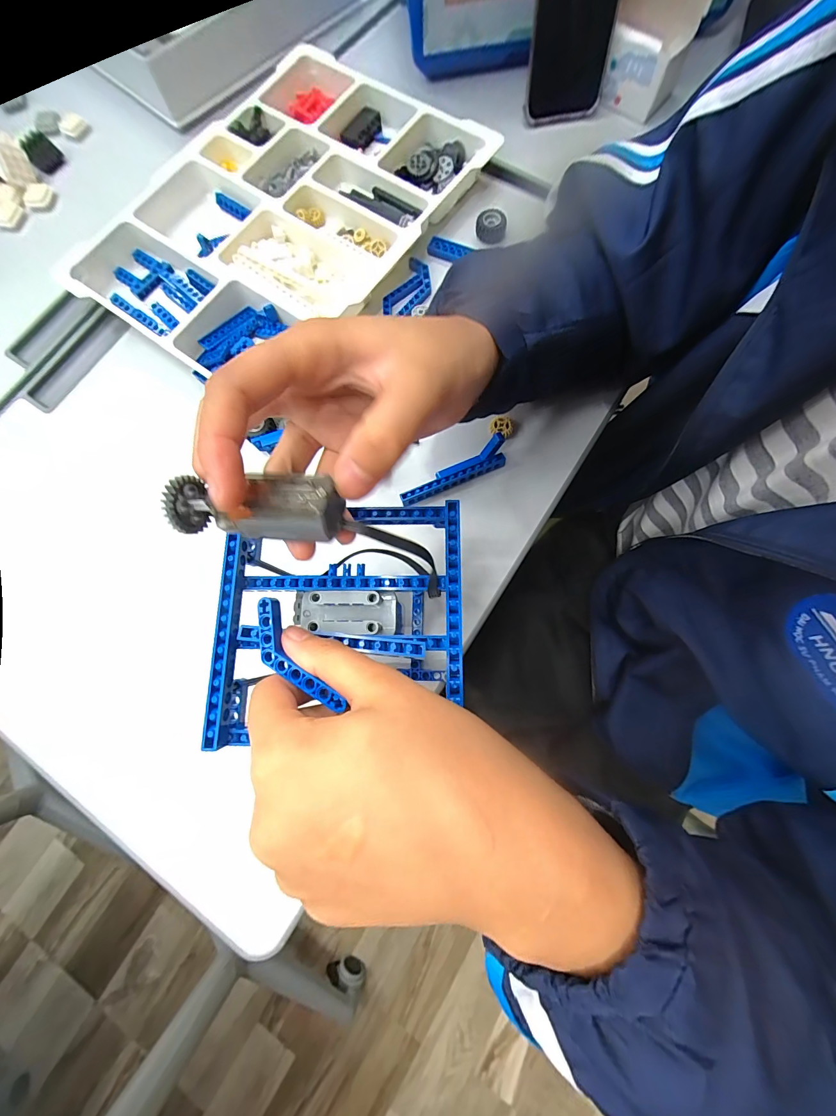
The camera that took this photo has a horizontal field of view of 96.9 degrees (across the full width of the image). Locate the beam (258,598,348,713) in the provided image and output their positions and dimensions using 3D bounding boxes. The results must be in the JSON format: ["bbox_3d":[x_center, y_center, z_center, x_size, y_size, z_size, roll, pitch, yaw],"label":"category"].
[{"bbox_3d":[-0.057,0.046,0.167,0.020,0.005,0.060,-41,73,-10],"label":"beam"}]

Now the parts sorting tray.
[{"bbox_3d":[-0.136,-0.354,0.386,0.275,0.055,0.382,34,77,12],"label":"parts sorting tray"}]

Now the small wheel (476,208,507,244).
[{"bbox_3d":[0.075,-0.341,0.381,0.029,0.018,0.026,11,78,5],"label":"small wheel"}]

